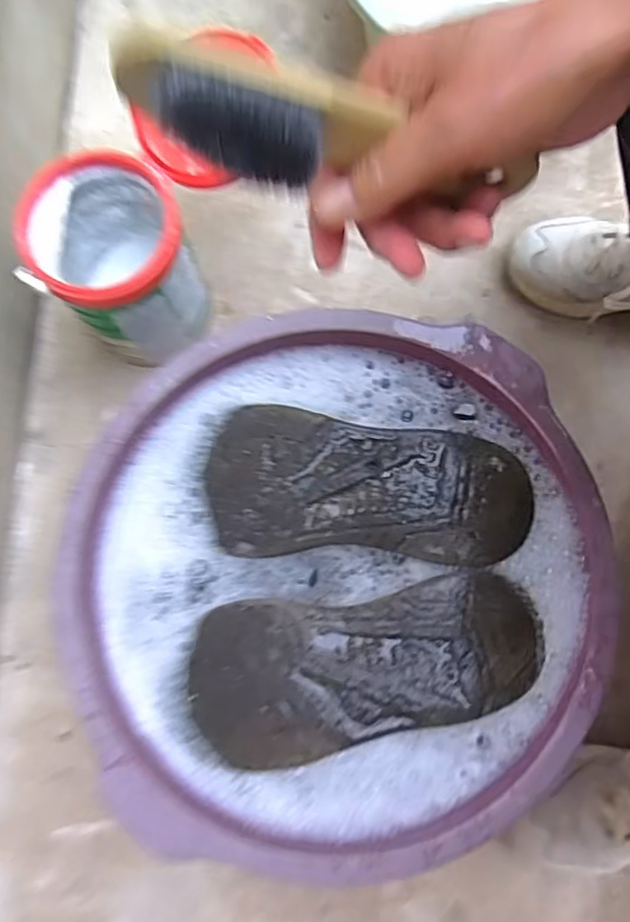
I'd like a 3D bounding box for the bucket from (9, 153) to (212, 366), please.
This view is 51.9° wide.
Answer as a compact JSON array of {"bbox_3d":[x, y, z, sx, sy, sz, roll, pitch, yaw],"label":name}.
[{"bbox_3d":[-0.181,-0.178,0.605,0.124,0.160,0.127,0,80,1],"label":"bucket"}]

